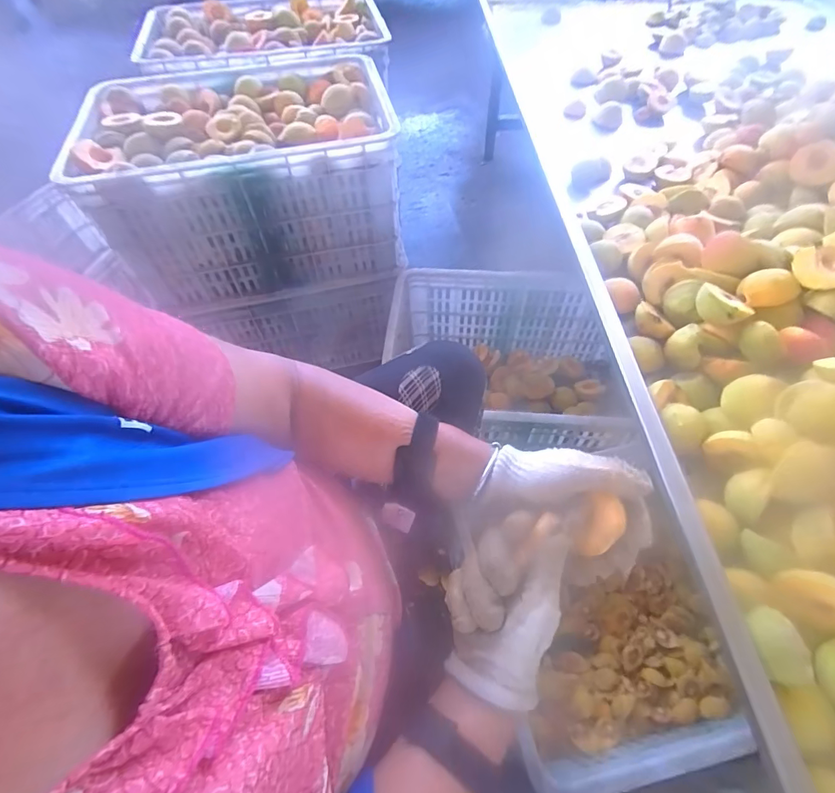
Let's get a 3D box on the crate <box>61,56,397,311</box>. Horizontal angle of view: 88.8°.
[{"bbox_3d":[-0.297,-0.409,0.823,0.482,0.268,0.322,-11,57,-5],"label":"crate"}]

